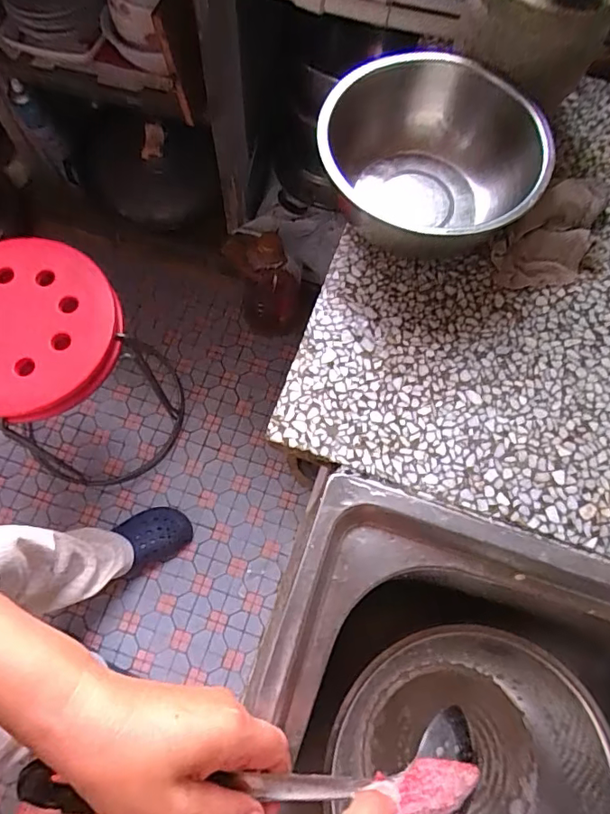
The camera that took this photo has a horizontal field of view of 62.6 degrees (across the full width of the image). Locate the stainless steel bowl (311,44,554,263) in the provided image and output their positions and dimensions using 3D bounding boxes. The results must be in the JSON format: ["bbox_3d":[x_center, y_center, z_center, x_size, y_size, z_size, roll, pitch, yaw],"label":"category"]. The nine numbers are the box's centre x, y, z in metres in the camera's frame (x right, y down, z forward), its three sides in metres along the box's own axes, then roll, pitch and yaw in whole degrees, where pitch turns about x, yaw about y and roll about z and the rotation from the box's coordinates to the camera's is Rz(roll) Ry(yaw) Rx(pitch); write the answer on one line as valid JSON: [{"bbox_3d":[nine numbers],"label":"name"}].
[{"bbox_3d":[0.107,-0.210,0.438,0.150,0.089,0.186,-15,73,-7],"label":"stainless steel bowl"}]

